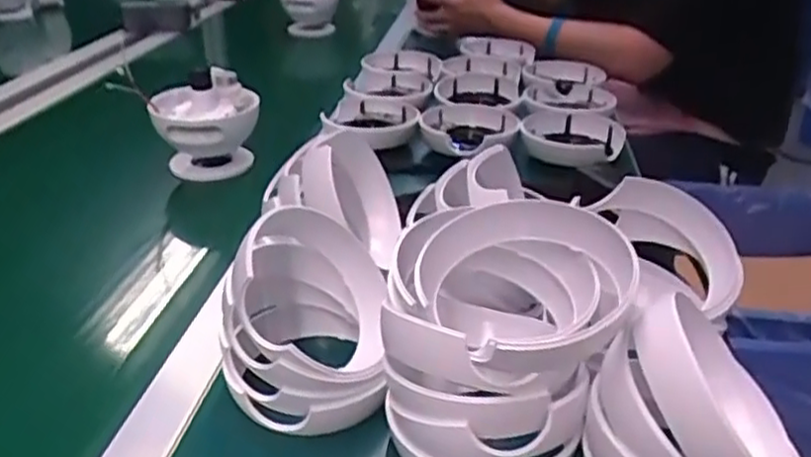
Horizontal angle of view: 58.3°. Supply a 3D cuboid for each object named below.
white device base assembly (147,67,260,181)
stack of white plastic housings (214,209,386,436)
[{"bbox_3d":[-0.225,-0.120,0.823,0.109,0.103,0.124,-6,28,-12],"label":"white device base assembly"},{"bbox_3d":[-0.066,0.060,0.472,0.098,0.104,0.118,-1,27,-3],"label":"stack of white plastic housings"}]

